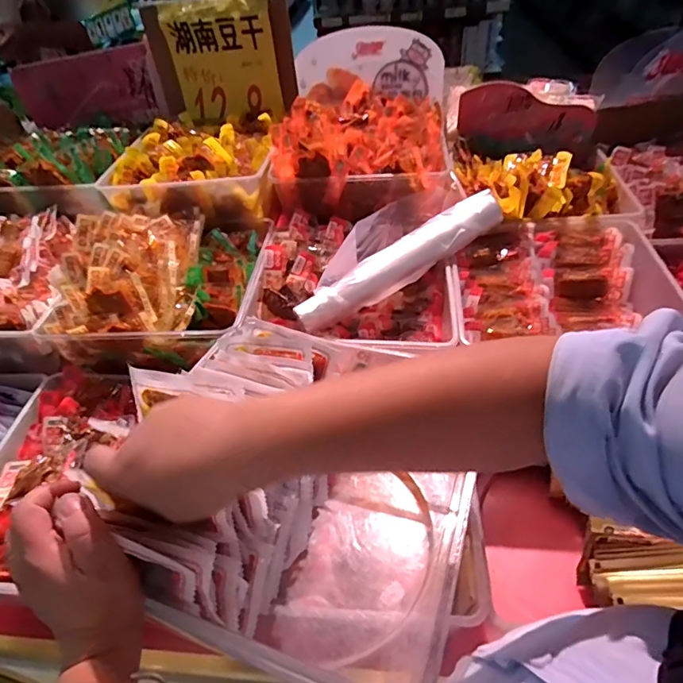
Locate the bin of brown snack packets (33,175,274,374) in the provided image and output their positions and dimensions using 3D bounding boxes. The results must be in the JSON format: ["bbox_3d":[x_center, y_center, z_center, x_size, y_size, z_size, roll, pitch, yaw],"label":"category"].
[{"bbox_3d":[-0.292,-0.119,0.752,0.327,0.133,0.313,-1,45,6],"label":"bin of brown snack packets"}]

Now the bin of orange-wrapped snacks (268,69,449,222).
[{"bbox_3d":[0.039,-0.371,0.882,0.289,0.140,0.320,1,45,8],"label":"bin of orange-wrapped snacks"}]

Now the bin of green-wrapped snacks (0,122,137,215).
[{"bbox_3d":[-0.560,-0.353,0.930,0.279,0.098,0.247,-1,45,6],"label":"bin of green-wrapped snacks"}]

